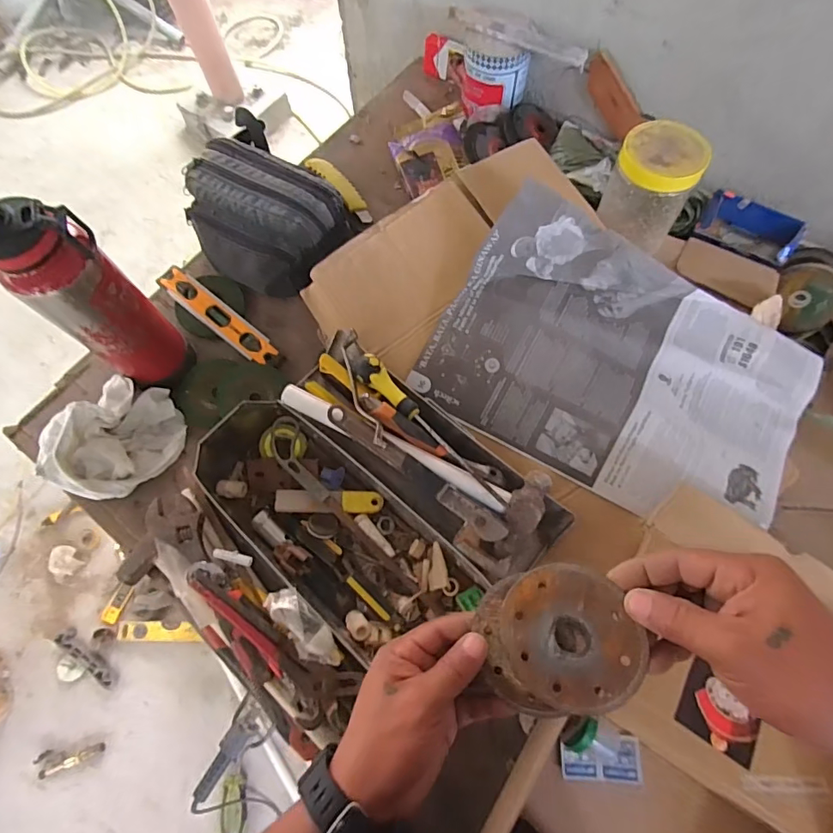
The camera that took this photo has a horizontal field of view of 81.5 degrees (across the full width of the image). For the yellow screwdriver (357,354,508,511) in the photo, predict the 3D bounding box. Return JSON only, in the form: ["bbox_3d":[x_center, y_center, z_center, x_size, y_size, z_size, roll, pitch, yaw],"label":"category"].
[{"bbox_3d":[0.010,0.019,0.552,0.030,0.026,0.234,-38,74,-12],"label":"yellow screwdriver"}]

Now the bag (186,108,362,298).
[{"bbox_3d":[-0.210,-0.284,0.684,0.206,0.117,0.179,22,72,9],"label":"bag"}]

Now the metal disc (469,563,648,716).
[{"bbox_3d":[0.094,0.150,0.326,0.103,0.011,0.090,-21,75,24],"label":"metal disc"}]

